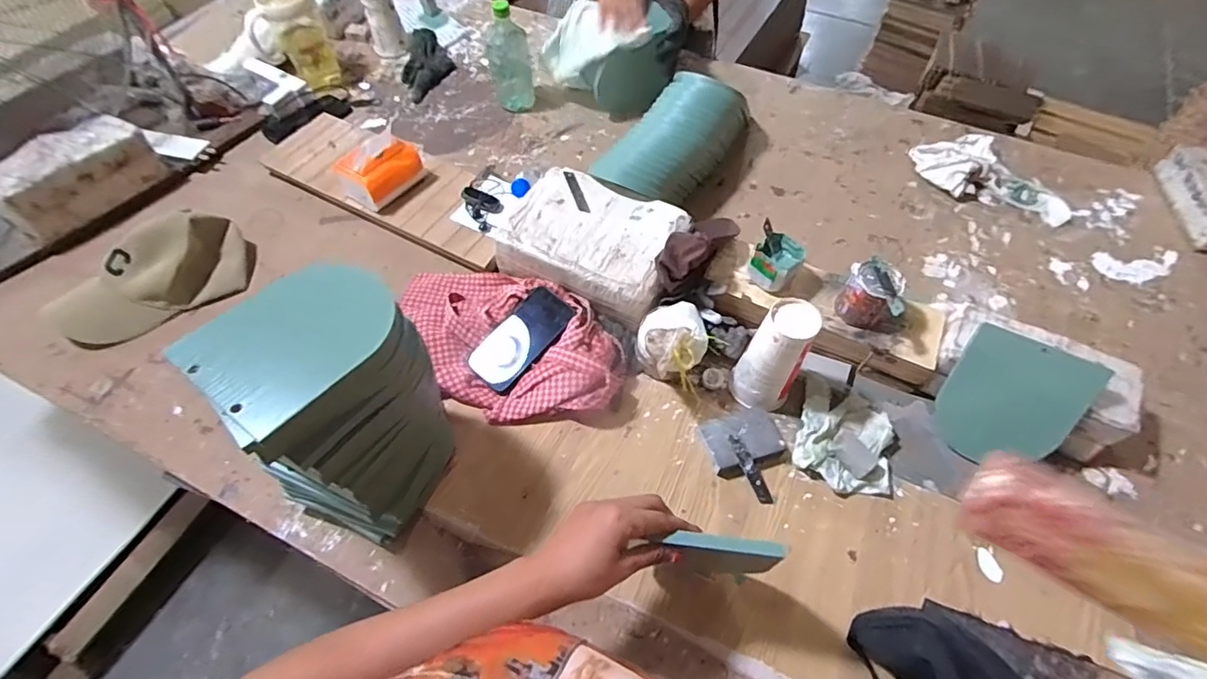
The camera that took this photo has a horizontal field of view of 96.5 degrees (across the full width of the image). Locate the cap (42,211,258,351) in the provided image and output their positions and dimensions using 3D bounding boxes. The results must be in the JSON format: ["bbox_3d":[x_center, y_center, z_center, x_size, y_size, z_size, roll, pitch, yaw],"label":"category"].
[{"bbox_3d":[-0.696,-0.098,0.832,0.138,0.125,0.261,31,62,17],"label":"cap"}]

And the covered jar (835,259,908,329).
[{"bbox_3d":[0.370,-0.060,0.760,0.077,0.078,0.073,25,60,15],"label":"covered jar"}]

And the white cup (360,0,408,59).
[{"bbox_3d":[-0.490,-0.714,1.200,0.067,0.127,0.069,1,56,-1],"label":"white cup"}]

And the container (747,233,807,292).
[{"bbox_3d":[0.252,-0.112,0.792,0.070,0.052,0.064,-37,65,-22],"label":"container"}]

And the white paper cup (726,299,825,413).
[{"bbox_3d":[0.228,0.026,0.718,0.084,0.171,0.076,29,59,17],"label":"white paper cup"}]

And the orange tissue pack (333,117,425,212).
[{"bbox_3d":[-0.395,-0.313,0.942,0.104,0.094,0.133,34,61,20],"label":"orange tissue pack"}]

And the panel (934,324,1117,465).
[{"bbox_3d":[0.523,0.083,0.695,0.146,0.166,0.006,27,18,18],"label":"panel"}]

